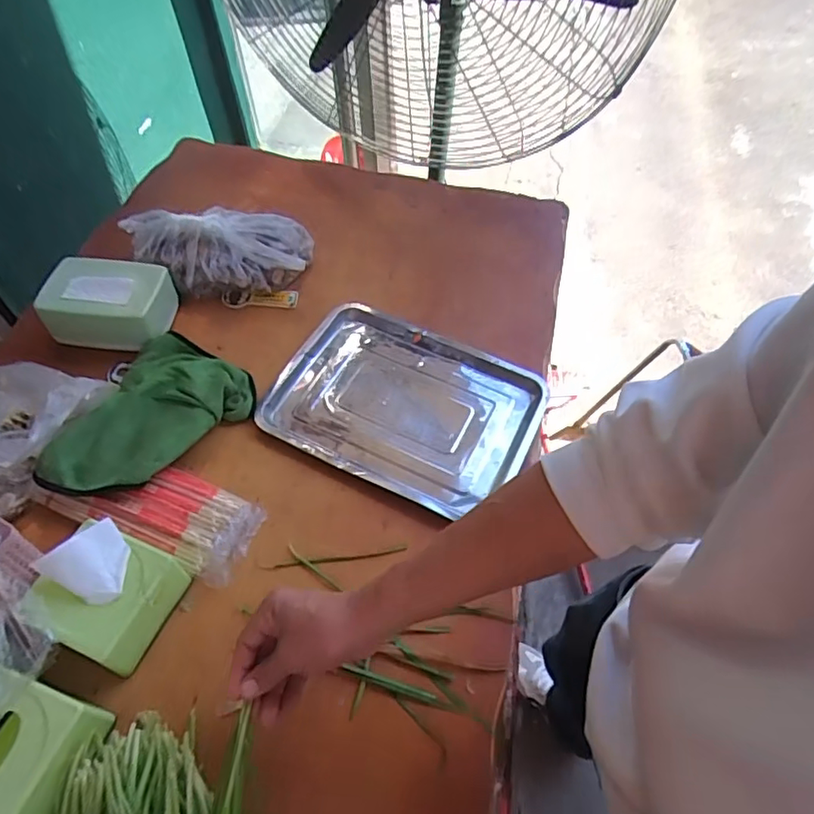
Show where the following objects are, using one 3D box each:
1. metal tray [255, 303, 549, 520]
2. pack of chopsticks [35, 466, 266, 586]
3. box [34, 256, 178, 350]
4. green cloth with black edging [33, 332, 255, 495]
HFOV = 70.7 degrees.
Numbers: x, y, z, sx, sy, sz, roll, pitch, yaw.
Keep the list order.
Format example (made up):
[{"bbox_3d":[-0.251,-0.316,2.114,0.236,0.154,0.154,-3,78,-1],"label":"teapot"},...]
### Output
[{"bbox_3d":[-0.001,-0.009,0.787,0.343,0.033,0.255,24,61,10],"label":"metal tray"},{"bbox_3d":[-0.295,0.117,0.672,0.247,0.034,0.099,20,61,8],"label":"pack of chopsticks"},{"bbox_3d":[-0.415,-0.149,0.807,0.157,0.062,0.116,2,57,0],"label":"box"},{"bbox_3d":[-0.309,0.011,0.720,0.179,0.051,0.251,16,60,6],"label":"green cloth with black edging"}]

